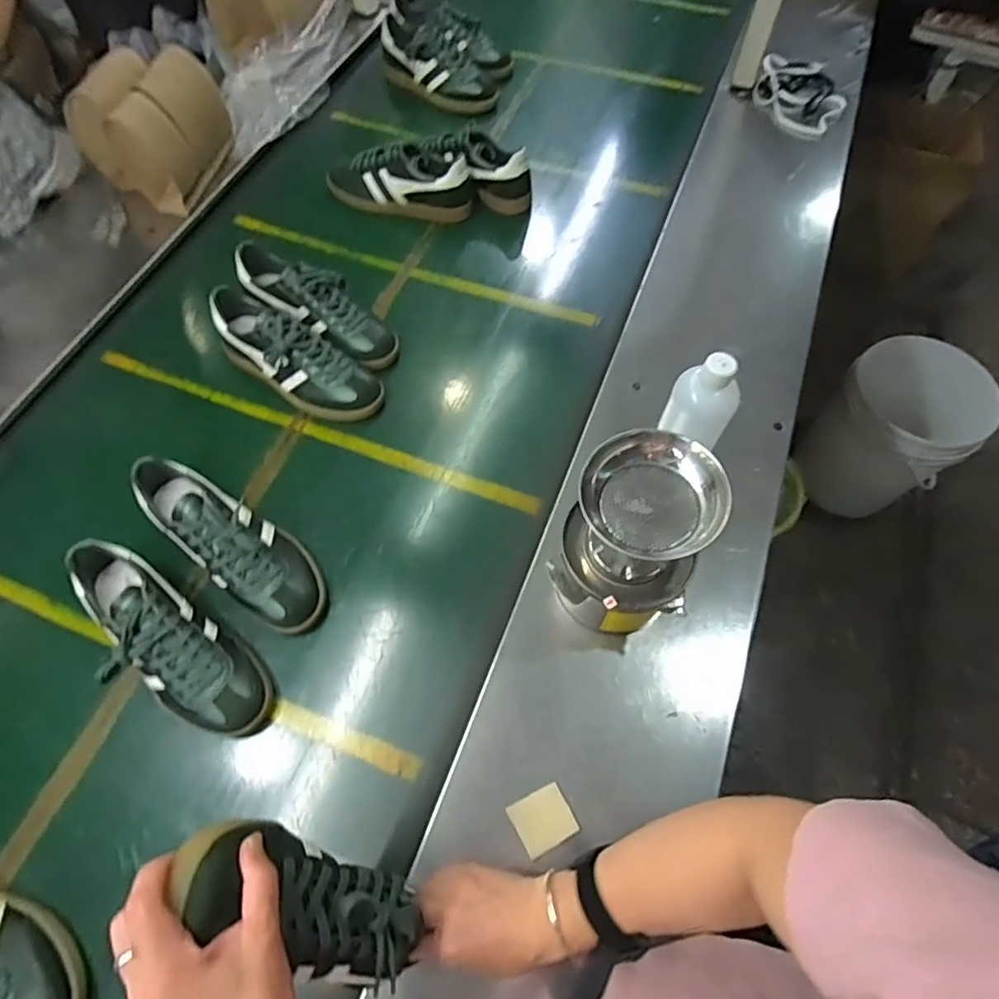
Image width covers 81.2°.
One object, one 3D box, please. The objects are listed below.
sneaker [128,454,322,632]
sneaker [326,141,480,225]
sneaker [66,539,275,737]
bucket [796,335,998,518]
[{"bbox_3d":[-0.323,0.046,0.700,0.278,0.091,0.100,38,69,8],"label":"sneaker"},{"bbox_3d":[-0.179,-0.575,1.043,0.265,0.099,0.093,11,64,4],"label":"sneaker"},{"bbox_3d":[-0.374,0.159,0.645,0.278,0.083,0.099,39,69,9],"label":"sneaker"},{"bbox_3d":[0.931,-0.156,1.389,0.284,0.326,0.289,1,64,-1],"label":"bucket"}]

